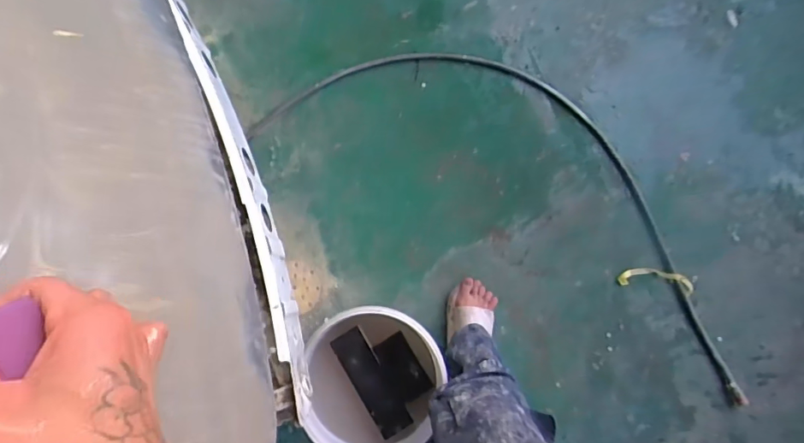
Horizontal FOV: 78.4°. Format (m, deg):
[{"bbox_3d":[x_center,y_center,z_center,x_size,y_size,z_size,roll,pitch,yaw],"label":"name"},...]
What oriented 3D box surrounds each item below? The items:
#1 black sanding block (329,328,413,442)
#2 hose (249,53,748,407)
[{"bbox_3d":[-0.060,0.329,1.011,0.068,0.018,0.220,-31,84,-4],"label":"black sanding block"},{"bbox_3d":[0.353,-0.116,1.319,1.458,0.052,0.521,29,84,6],"label":"hose"}]

